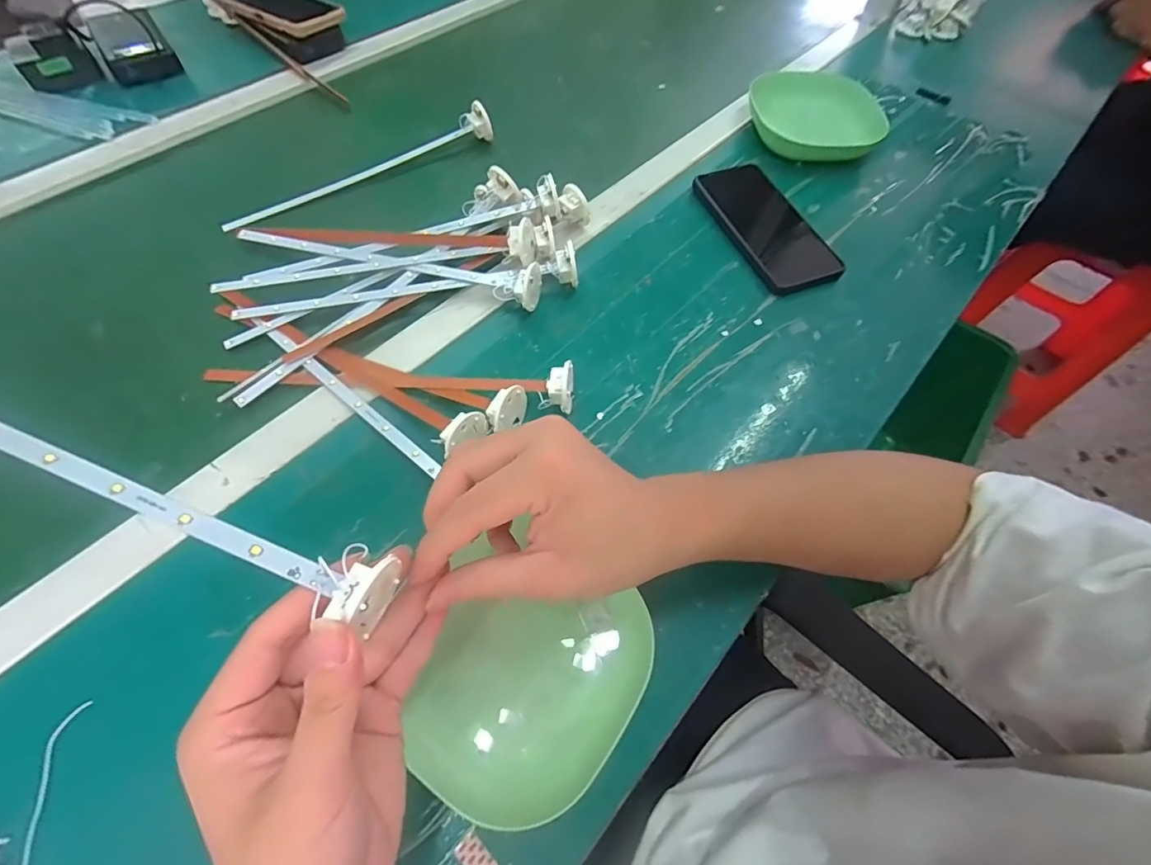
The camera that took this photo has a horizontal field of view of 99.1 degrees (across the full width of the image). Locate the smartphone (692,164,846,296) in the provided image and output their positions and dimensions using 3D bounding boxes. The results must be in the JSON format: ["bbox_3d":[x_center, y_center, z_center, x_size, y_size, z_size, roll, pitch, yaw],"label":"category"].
[{"bbox_3d":[0.183,-0.202,0.478,0.078,0.016,0.169,-17,62,-12],"label":"smartphone"}]

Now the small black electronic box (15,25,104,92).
[{"bbox_3d":[-0.606,-0.434,0.570,0.072,0.043,0.058,-32,66,-19],"label":"small black electronic box"}]

